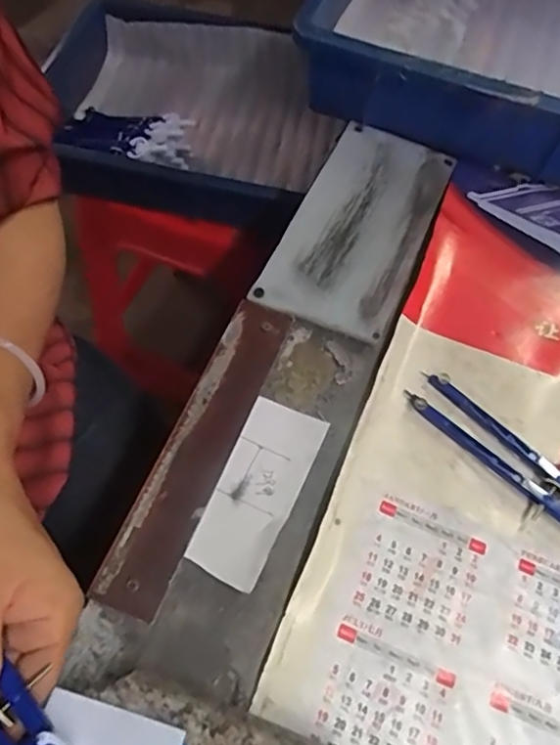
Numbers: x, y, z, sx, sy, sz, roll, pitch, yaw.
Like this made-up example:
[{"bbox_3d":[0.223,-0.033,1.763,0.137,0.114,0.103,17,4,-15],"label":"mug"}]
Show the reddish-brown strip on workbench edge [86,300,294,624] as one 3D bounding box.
[{"bbox_3d":[-0.046,0.040,0.350,0.037,0.004,0.202,19,61,8],"label":"reddish-brown strip on workbench edge"}]

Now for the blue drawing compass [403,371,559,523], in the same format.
[{"bbox_3d":[0.133,0.047,0.357,0.034,0.010,0.124,-38,69,-21],"label":"blue drawing compass"}]

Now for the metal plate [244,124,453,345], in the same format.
[{"bbox_3d":[0.061,-0.112,0.439,0.093,0.006,0.196,23,61,9],"label":"metal plate"}]

